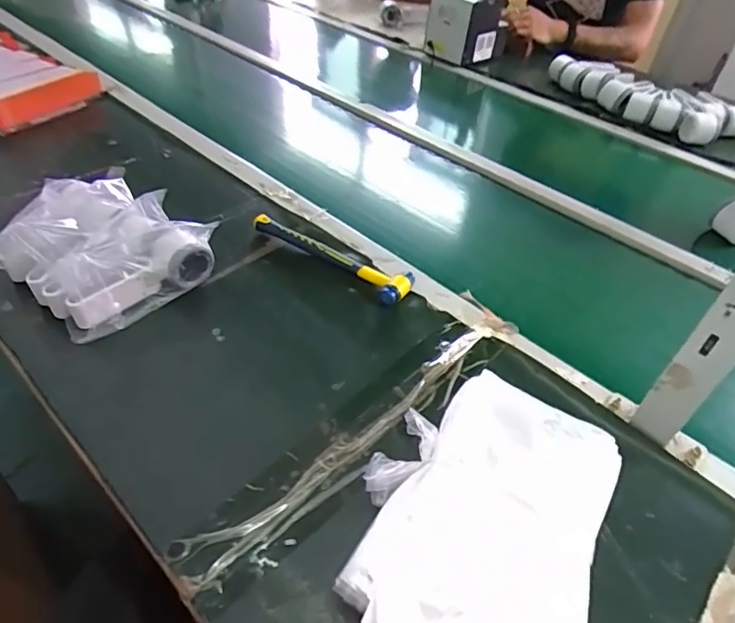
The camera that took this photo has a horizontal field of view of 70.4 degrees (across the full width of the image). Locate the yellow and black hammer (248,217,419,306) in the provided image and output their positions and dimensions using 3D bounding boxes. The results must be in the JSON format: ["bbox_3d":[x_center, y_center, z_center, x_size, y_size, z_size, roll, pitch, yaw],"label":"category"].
[{"bbox_3d":[-0.047,-0.080,0.703,0.238,0.024,0.061,30,53,24],"label":"yellow and black hammer"}]

